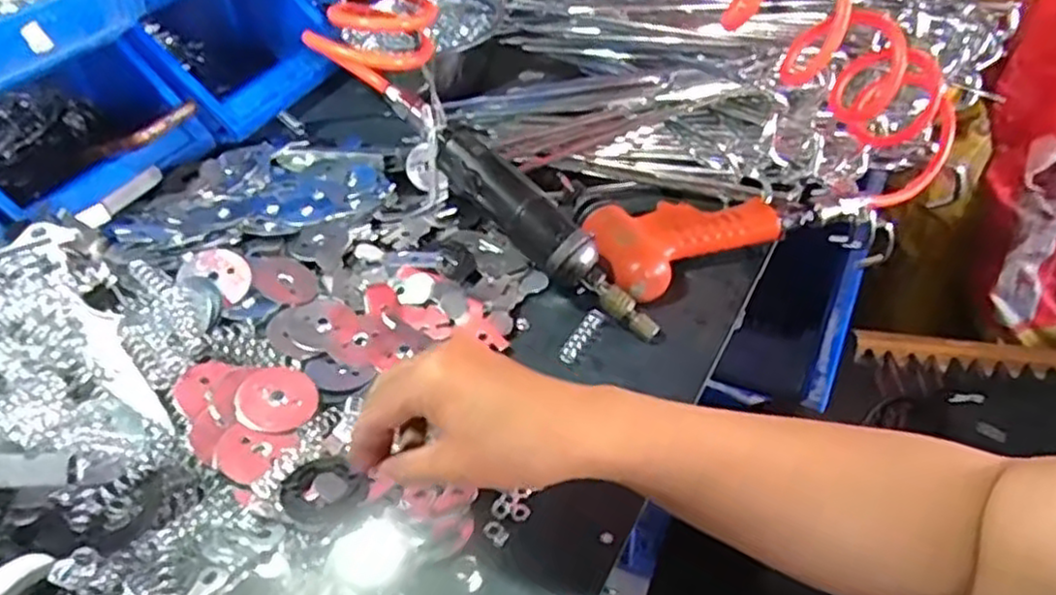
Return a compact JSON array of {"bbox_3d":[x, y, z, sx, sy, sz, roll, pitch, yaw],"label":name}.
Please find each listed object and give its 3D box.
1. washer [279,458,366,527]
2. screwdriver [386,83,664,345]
[{"bbox_3d":[-0.116,0.109,0.407,0.039,0.004,0.041,5,56,-7],"label":"washer"},{"bbox_3d":[-0.007,-0.062,0.525,0.255,0.035,0.043,43,56,6],"label":"screwdriver"}]

